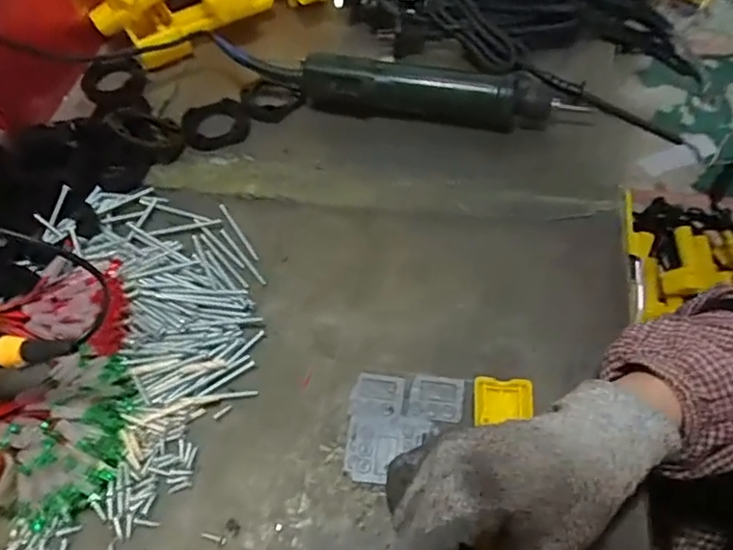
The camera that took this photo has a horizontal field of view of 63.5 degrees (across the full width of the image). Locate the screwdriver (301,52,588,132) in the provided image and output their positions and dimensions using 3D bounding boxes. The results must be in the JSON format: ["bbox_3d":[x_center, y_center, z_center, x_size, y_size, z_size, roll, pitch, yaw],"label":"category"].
[{"bbox_3d":[0.064,-0.158,0.516,0.241,0.040,0.035,8,57,6],"label":"screwdriver"}]

